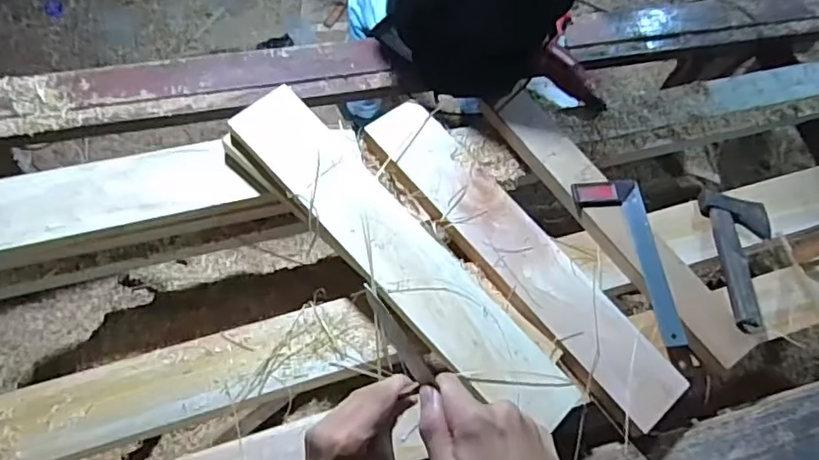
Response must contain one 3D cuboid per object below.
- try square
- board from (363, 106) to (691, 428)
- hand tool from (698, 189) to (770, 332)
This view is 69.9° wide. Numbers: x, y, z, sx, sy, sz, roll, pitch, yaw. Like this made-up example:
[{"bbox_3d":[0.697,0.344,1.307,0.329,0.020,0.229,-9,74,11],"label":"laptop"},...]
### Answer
[{"bbox_3d":[0.384,0.052,1.016,0.121,0.025,0.310,-7,66,-10],"label":"try square"},{"bbox_3d":[0.182,0.031,0.996,0.140,0.031,0.680,-37,73,-20],"label":"board"},{"bbox_3d":[0.601,0.049,1.040,0.135,0.055,0.277,10,64,-1],"label":"hand tool"}]

